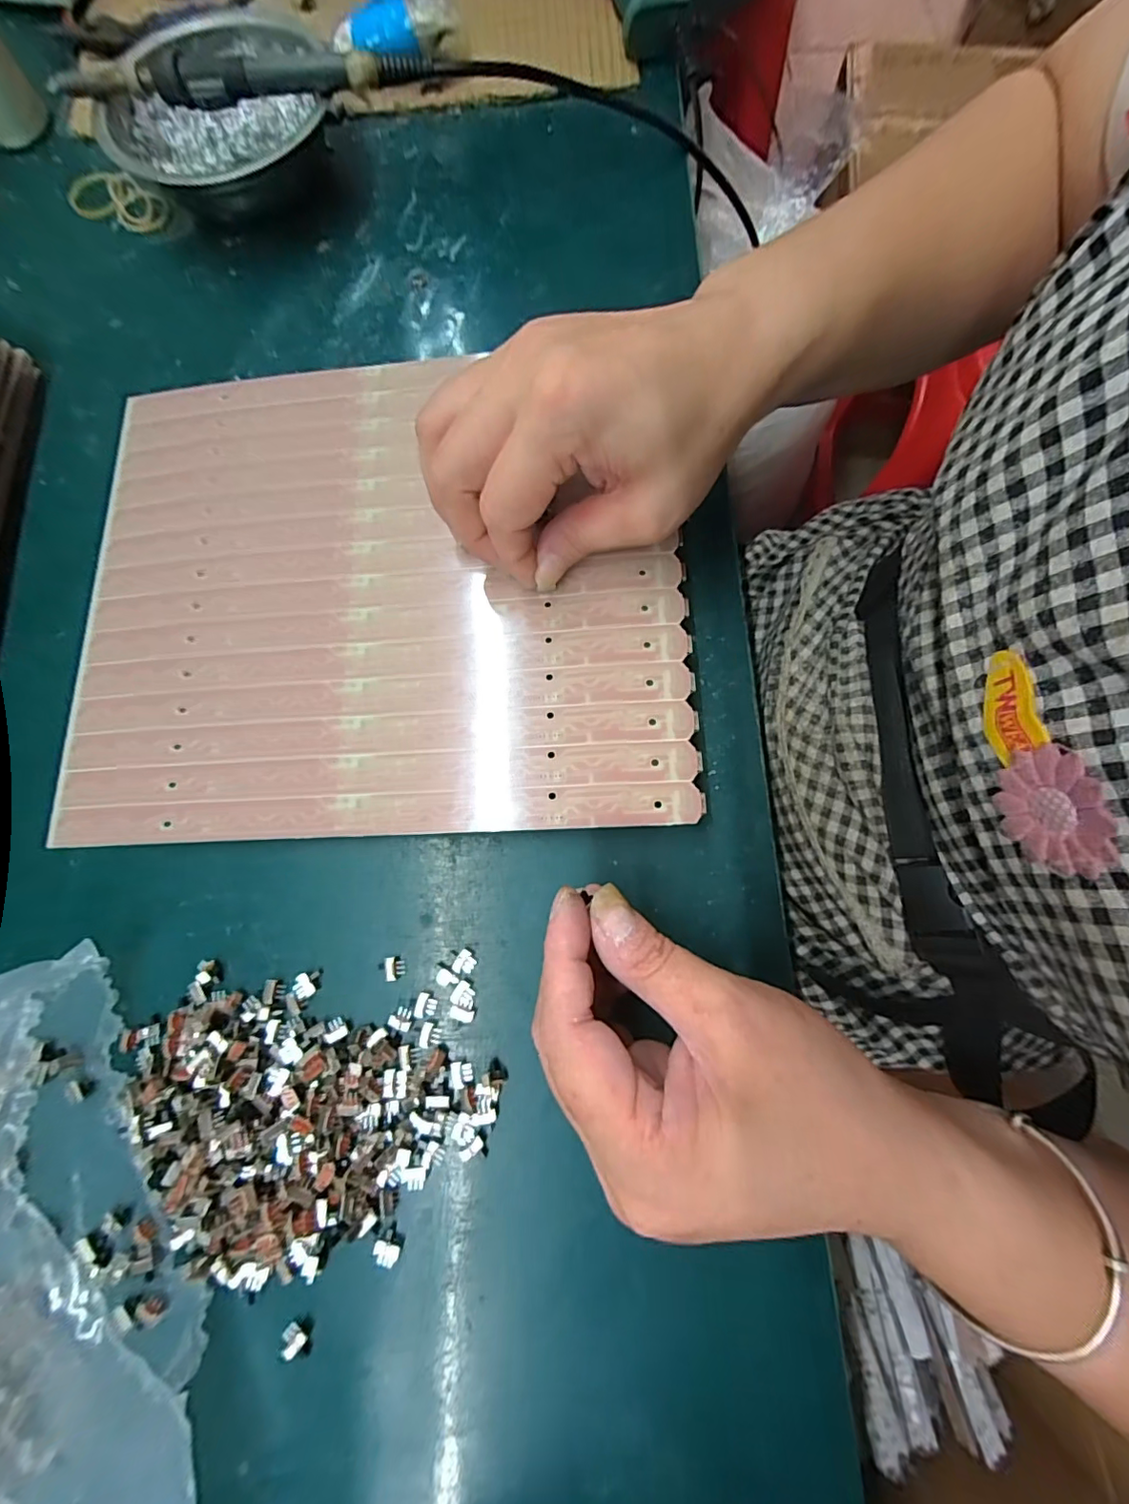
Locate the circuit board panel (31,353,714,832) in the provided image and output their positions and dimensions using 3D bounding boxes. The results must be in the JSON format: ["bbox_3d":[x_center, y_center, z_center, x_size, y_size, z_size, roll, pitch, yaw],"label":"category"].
[{"bbox_3d":[-0.091,-0.079,0.250,0.283,0.004,0.234,-3,78,5],"label":"circuit board panel"}]

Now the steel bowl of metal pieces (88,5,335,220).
[{"bbox_3d":[-0.182,-0.344,0.299,0.115,0.045,0.121,0,77,1],"label":"steel bowl of metal pieces"}]

